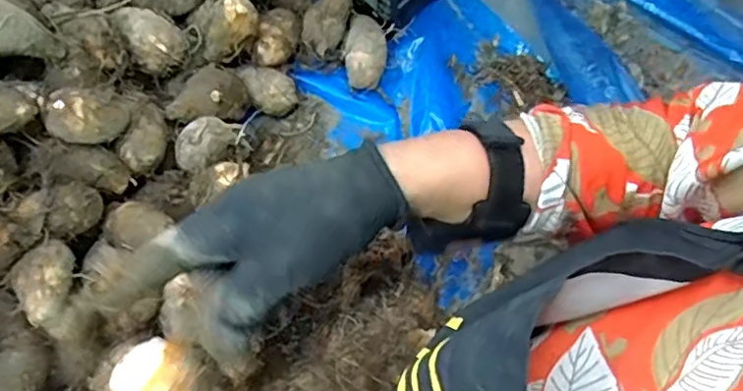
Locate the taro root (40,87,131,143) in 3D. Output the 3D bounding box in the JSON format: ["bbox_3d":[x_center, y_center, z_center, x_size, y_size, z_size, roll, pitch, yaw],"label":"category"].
[{"bbox_3d":[-0.195,-0.057,0.414,0.043,0.042,0.046,10,71,1],"label":"taro root"}]

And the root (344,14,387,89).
[{"bbox_3d":[-0.005,-0.130,0.547,0.035,0.033,0.066,7,71,0],"label":"root"}]

